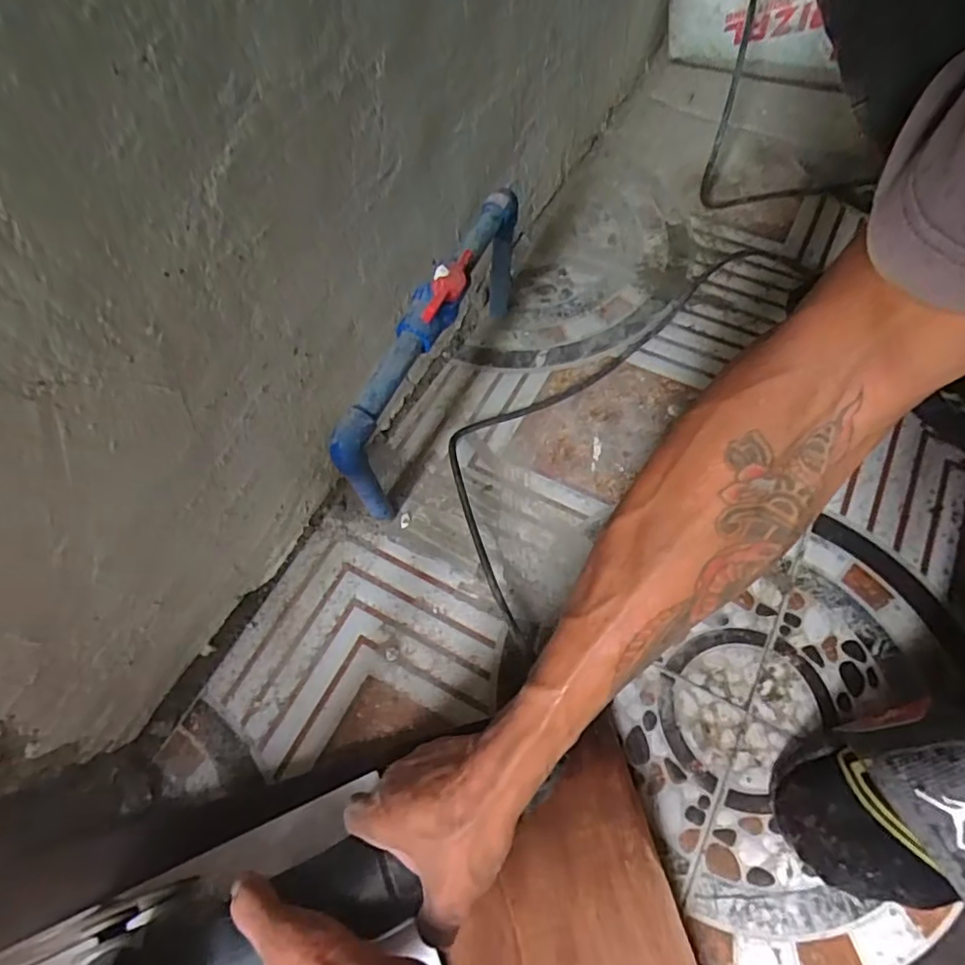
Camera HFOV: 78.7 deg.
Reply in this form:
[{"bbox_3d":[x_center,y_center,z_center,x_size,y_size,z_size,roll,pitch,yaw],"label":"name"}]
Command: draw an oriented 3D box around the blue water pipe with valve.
[{"bbox_3d":[-0.035,-0.114,0.503,0.045,0.164,0.292,22,66,14],"label":"blue water pipe with valve"}]

